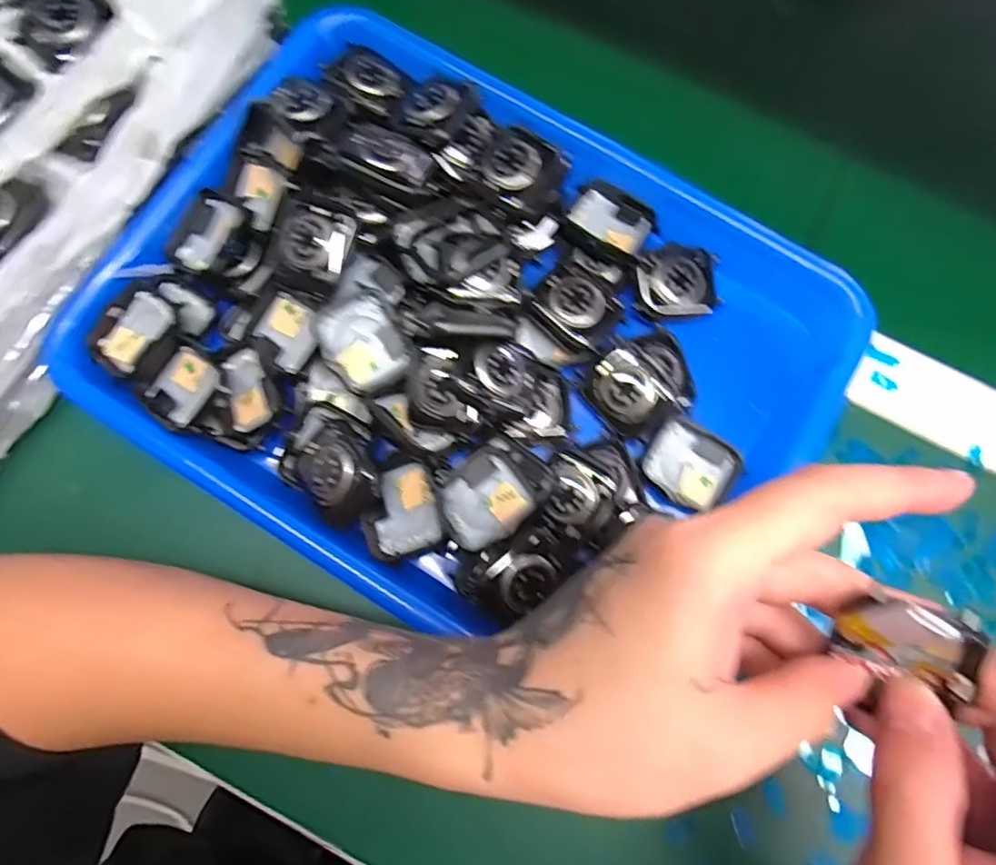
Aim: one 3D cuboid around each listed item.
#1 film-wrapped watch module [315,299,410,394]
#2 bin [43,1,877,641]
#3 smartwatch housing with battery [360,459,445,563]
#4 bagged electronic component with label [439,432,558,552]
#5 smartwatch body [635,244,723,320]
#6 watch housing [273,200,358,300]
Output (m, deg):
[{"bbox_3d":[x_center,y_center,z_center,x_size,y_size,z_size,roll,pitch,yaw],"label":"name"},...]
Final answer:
[{"bbox_3d":[-0.063,-0.042,0.270,0.034,0.012,0.037,-35,81,-8],"label":"film-wrapped watch module"},{"bbox_3d":[-0.014,-0.048,0.280,0.323,0.047,0.245,30,79,5],"label":"bin"},{"bbox_3d":[-0.044,0.035,0.264,0.035,0.015,0.042,-13,79,-4],"label":"smartwatch housing with battery"},{"bbox_3d":[-0.002,0.028,0.268,0.051,0.014,0.040,-44,82,-9],"label":"bagged electronic component with label"},{"bbox_3d":[0.092,-0.077,0.296,0.043,0.012,0.033,-6,78,-2],"label":"smartwatch body"},{"bbox_3d":[-0.088,-0.086,0.272,0.033,0.018,0.037,27,79,5],"label":"watch housing"}]

